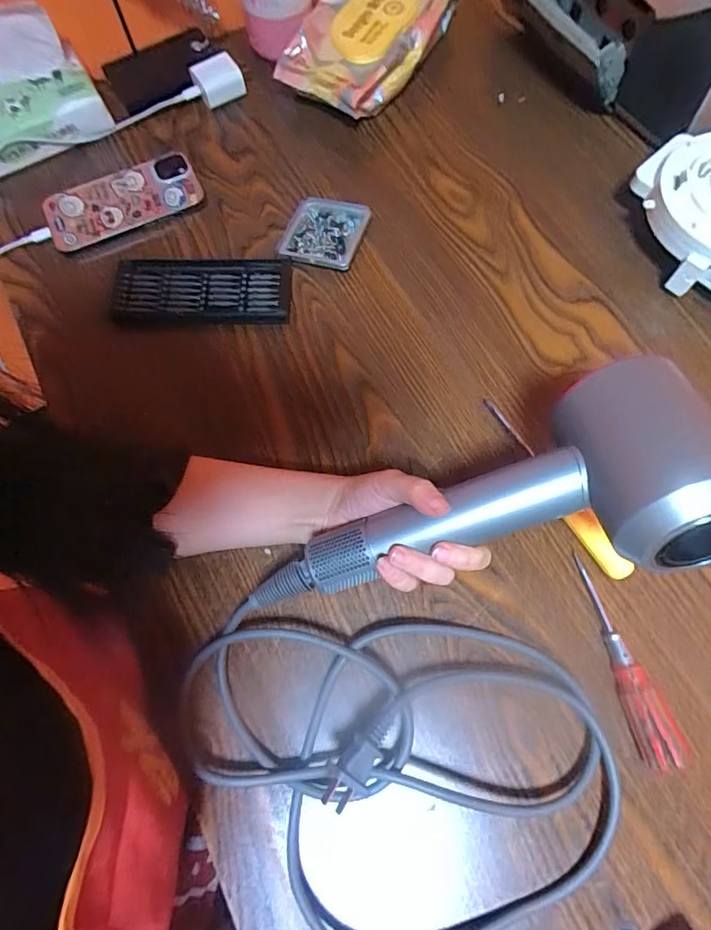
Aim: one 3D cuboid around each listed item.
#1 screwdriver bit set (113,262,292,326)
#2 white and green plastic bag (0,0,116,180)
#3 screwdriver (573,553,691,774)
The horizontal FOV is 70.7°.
[{"bbox_3d":[-0.140,-0.157,0.459,0.158,0.021,0.064,0,71,2],"label":"screwdriver bit set"},{"bbox_3d":[-0.348,-0.371,0.500,0.153,0.022,0.129,-29,106,-5],"label":"white and green plastic bag"},{"bbox_3d":[0.181,0.131,0.341,0.029,0.019,0.134,-15,71,-4],"label":"screwdriver"}]

